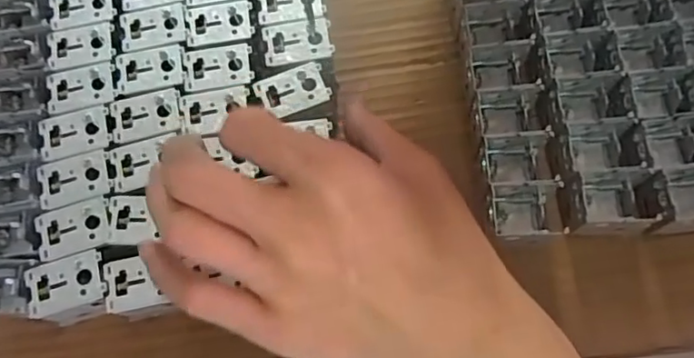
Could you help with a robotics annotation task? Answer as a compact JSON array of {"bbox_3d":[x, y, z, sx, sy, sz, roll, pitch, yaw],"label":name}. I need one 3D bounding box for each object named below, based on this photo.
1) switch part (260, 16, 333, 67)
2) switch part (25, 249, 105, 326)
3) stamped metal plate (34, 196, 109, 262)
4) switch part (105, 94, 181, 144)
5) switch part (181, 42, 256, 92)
[{"bbox_3d":[-0.024,-0.066,0.276,0.032,0.004,0.022,-9,75,3],"label":"switch part"},{"bbox_3d":[-0.120,0.050,0.259,0.032,0.029,0.027,-18,72,-2],"label":"switch part"},{"bbox_3d":[-0.121,0.022,0.255,0.032,0.004,0.021,-17,72,-2],"label":"stamped metal plate"},{"bbox_3d":[-0.095,-0.029,0.268,0.034,0.004,0.021,-9,72,1],"label":"switch part"},{"bbox_3d":[-0.062,-0.054,0.274,0.032,0.004,0.021,-8,72,2],"label":"switch part"}]

